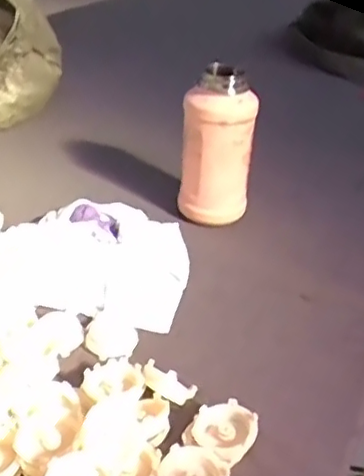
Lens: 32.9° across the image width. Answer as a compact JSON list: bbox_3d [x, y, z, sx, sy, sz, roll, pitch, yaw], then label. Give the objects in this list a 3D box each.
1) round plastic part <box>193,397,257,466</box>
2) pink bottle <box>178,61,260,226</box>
[{"bbox_3d":[0.038,0.167,0.542,0.055,0.023,0.046,30,40,35],"label":"round plastic part"},{"bbox_3d":[0.050,-0.125,0.850,0.100,0.200,0.092,3,32,-1],"label":"pink bottle"}]

